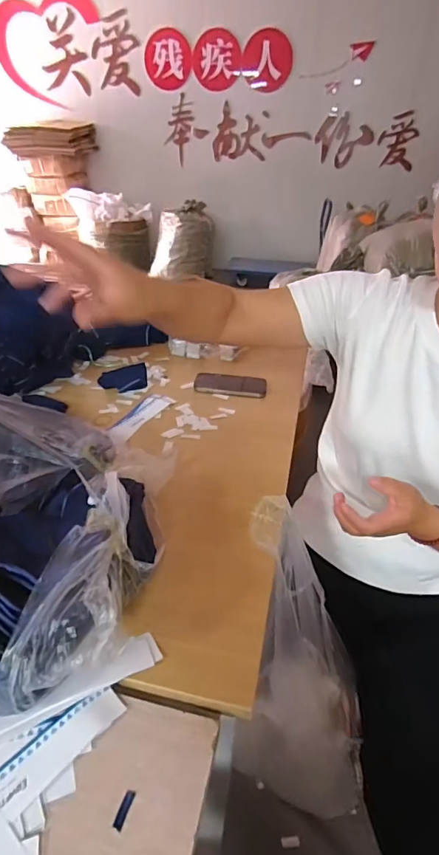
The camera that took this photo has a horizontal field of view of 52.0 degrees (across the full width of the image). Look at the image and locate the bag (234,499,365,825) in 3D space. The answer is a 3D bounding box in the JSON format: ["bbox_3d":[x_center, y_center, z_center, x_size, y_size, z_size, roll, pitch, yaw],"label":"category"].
[{"bbox_3d":[0.101,0.299,0.617,0.176,0.389,0.109,-7,5,-17],"label":"bag"}]

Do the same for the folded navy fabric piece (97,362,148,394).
[{"bbox_3d":[-0.196,-0.100,0.914,0.098,0.038,0.048,-5,33,-13],"label":"folded navy fabric piece"}]

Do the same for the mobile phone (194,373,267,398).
[{"bbox_3d":[0.022,-0.089,0.938,0.149,0.013,0.078,8,32,7],"label":"mobile phone"}]

